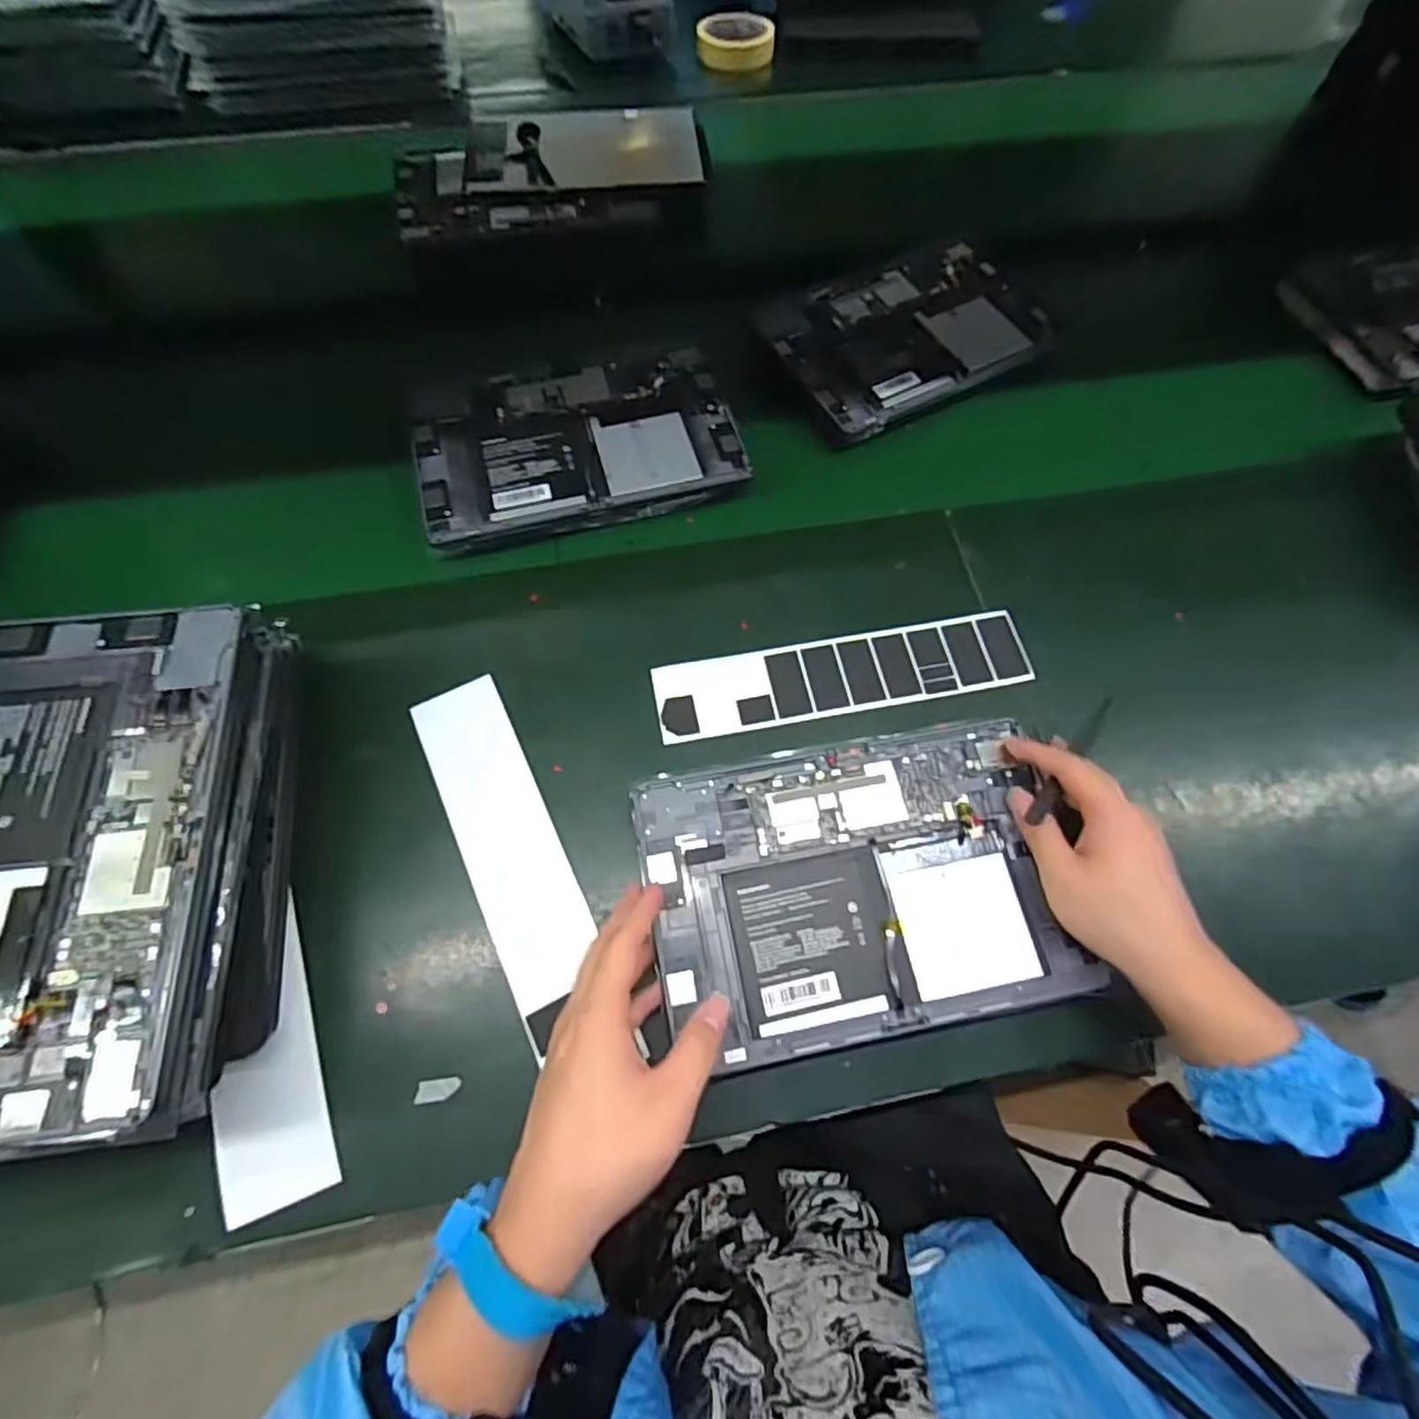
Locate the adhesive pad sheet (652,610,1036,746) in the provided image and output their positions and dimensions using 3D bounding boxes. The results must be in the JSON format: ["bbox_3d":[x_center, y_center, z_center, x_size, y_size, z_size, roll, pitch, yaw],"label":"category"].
[{"bbox_3d":[0.095,-0.025,0.484,0.263,0.005,0.057,-10,70,-5],"label":"adhesive pad sheet"}]

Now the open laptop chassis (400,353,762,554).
[{"bbox_3d":[-0.106,-0.216,0.544,0.247,0.015,0.159,-13,69,-8],"label":"open laptop chassis"}]

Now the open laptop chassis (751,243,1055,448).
[{"bbox_3d":[0.176,-0.335,0.600,0.237,0.015,0.167,-23,71,-11],"label":"open laptop chassis"}]

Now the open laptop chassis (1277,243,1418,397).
[{"bbox_3d":[0.662,-0.369,0.622,0.224,0.036,0.176,-19,67,-10],"label":"open laptop chassis"}]

